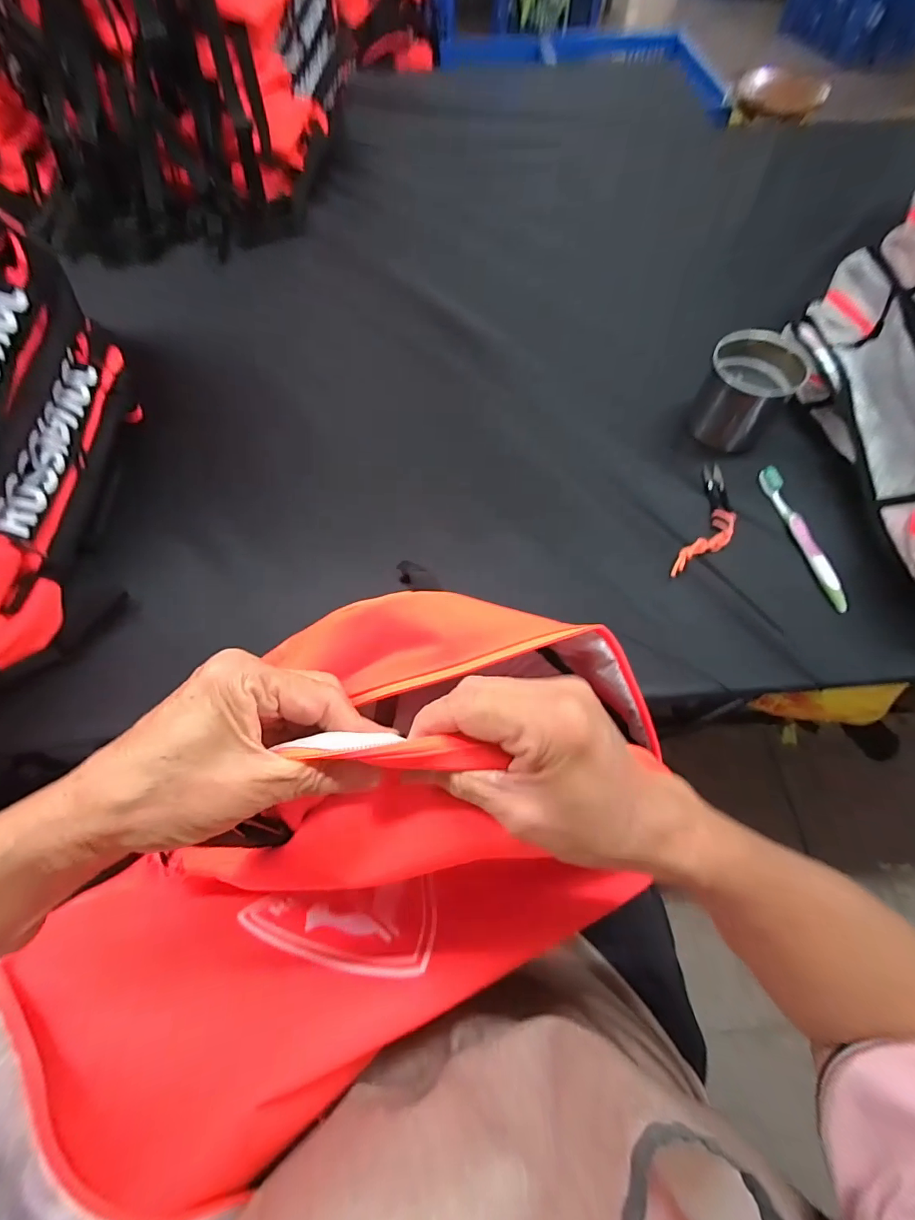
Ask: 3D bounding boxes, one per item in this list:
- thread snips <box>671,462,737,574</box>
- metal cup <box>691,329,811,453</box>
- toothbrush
[{"bbox_3d":[0.293,-0.103,0.542,0.047,0.017,0.178,23,67,12],"label":"thread snips"},{"bbox_3d":[0.354,-0.272,0.580,0.098,0.097,0.097,0,64,1],"label":"metal cup"},{"bbox_3d":[0.391,-0.087,0.529,0.013,0.017,0.189,-10,64,-4],"label":"toothbrush"}]

